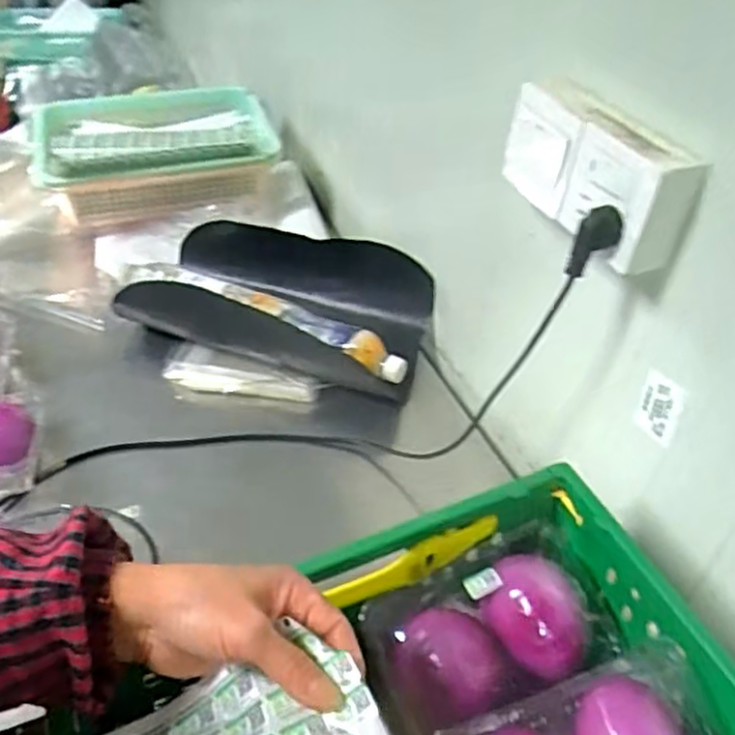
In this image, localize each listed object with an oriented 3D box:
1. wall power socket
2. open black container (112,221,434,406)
[{"bbox_3d":[0.186,-0.160,0.580,0.057,0.089,0.176,-15,47,-22],"label":"wall power socket"},{"bbox_3d":[-0.118,-0.081,0.904,0.387,0.114,0.185,15,43,9],"label":"open black container"}]

